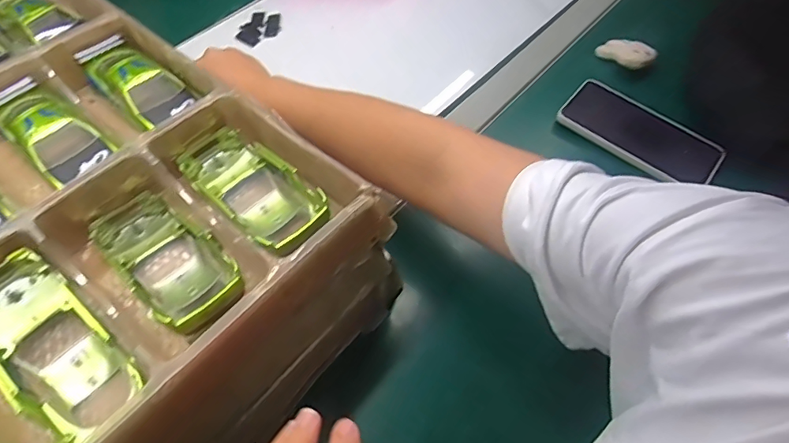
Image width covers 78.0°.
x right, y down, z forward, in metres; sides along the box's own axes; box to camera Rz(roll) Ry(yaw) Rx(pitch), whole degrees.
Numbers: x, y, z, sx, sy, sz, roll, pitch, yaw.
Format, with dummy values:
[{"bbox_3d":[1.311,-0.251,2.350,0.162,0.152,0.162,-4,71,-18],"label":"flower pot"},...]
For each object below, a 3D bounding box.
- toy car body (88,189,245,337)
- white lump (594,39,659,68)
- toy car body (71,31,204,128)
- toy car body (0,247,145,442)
[{"bbox_3d":[-0.145,0.027,0.317,0.133,0.030,0.054,29,62,35],"label":"toy car body"},{"bbox_3d":[0.307,-0.224,0.639,0.076,0.024,0.043,10,59,8],"label":"white lump"},{"bbox_3d":[-0.216,-0.118,0.405,0.111,0.024,0.048,35,65,21],"label":"toy car body"},{"bbox_3d":[-0.200,0.071,0.285,0.117,0.039,0.054,37,66,22],"label":"toy car body"}]

